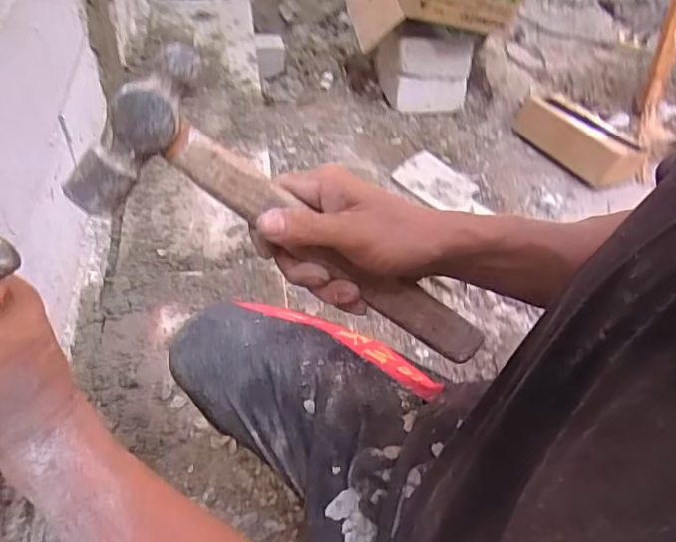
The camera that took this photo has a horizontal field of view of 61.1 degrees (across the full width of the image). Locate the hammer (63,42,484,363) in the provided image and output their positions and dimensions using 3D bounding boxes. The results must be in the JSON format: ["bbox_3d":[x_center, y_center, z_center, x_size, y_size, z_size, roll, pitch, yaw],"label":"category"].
[{"bbox_3d":[-0.016,-0.023,0.389,0.287,0.092,0.038,28,6,-22],"label":"hammer"}]

